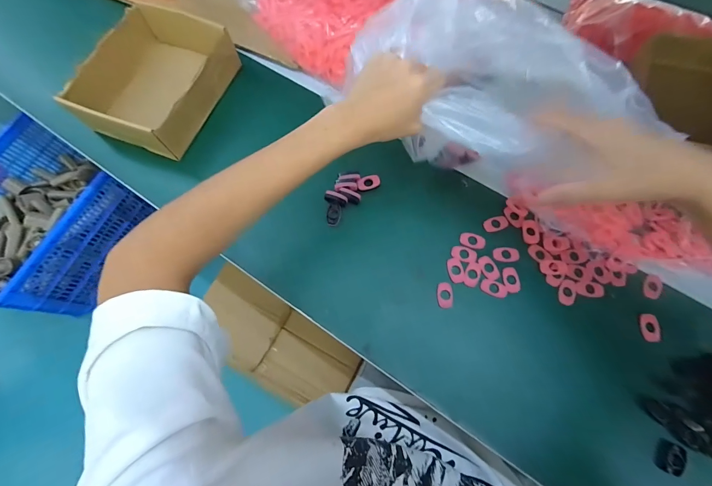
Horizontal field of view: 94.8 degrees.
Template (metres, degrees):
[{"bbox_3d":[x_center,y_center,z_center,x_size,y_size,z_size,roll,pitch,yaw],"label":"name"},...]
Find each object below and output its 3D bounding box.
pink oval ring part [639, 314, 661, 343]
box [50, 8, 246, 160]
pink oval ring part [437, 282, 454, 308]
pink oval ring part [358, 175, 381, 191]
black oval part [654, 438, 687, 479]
[{"bbox_3d":[0.362,0.104,0.401,0.019,0.004,0.034,2,72,2],"label":"pink oval ring part"},{"bbox_3d":[-0.311,-0.249,0.502,0.163,0.065,0.209,21,74,9],"label":"box"},{"bbox_3d":[0.117,0.068,0.426,0.020,0.004,0.033,-1,72,2],"label":"pink oval ring part"},{"bbox_3d":[0.019,-0.087,0.473,0.032,0.004,0.021,-13,84,1],"label":"pink oval ring part"},{"bbox_3d":[0.343,0.234,0.357,0.023,0.011,0.031,31,75,11],"label":"black oval part"}]

